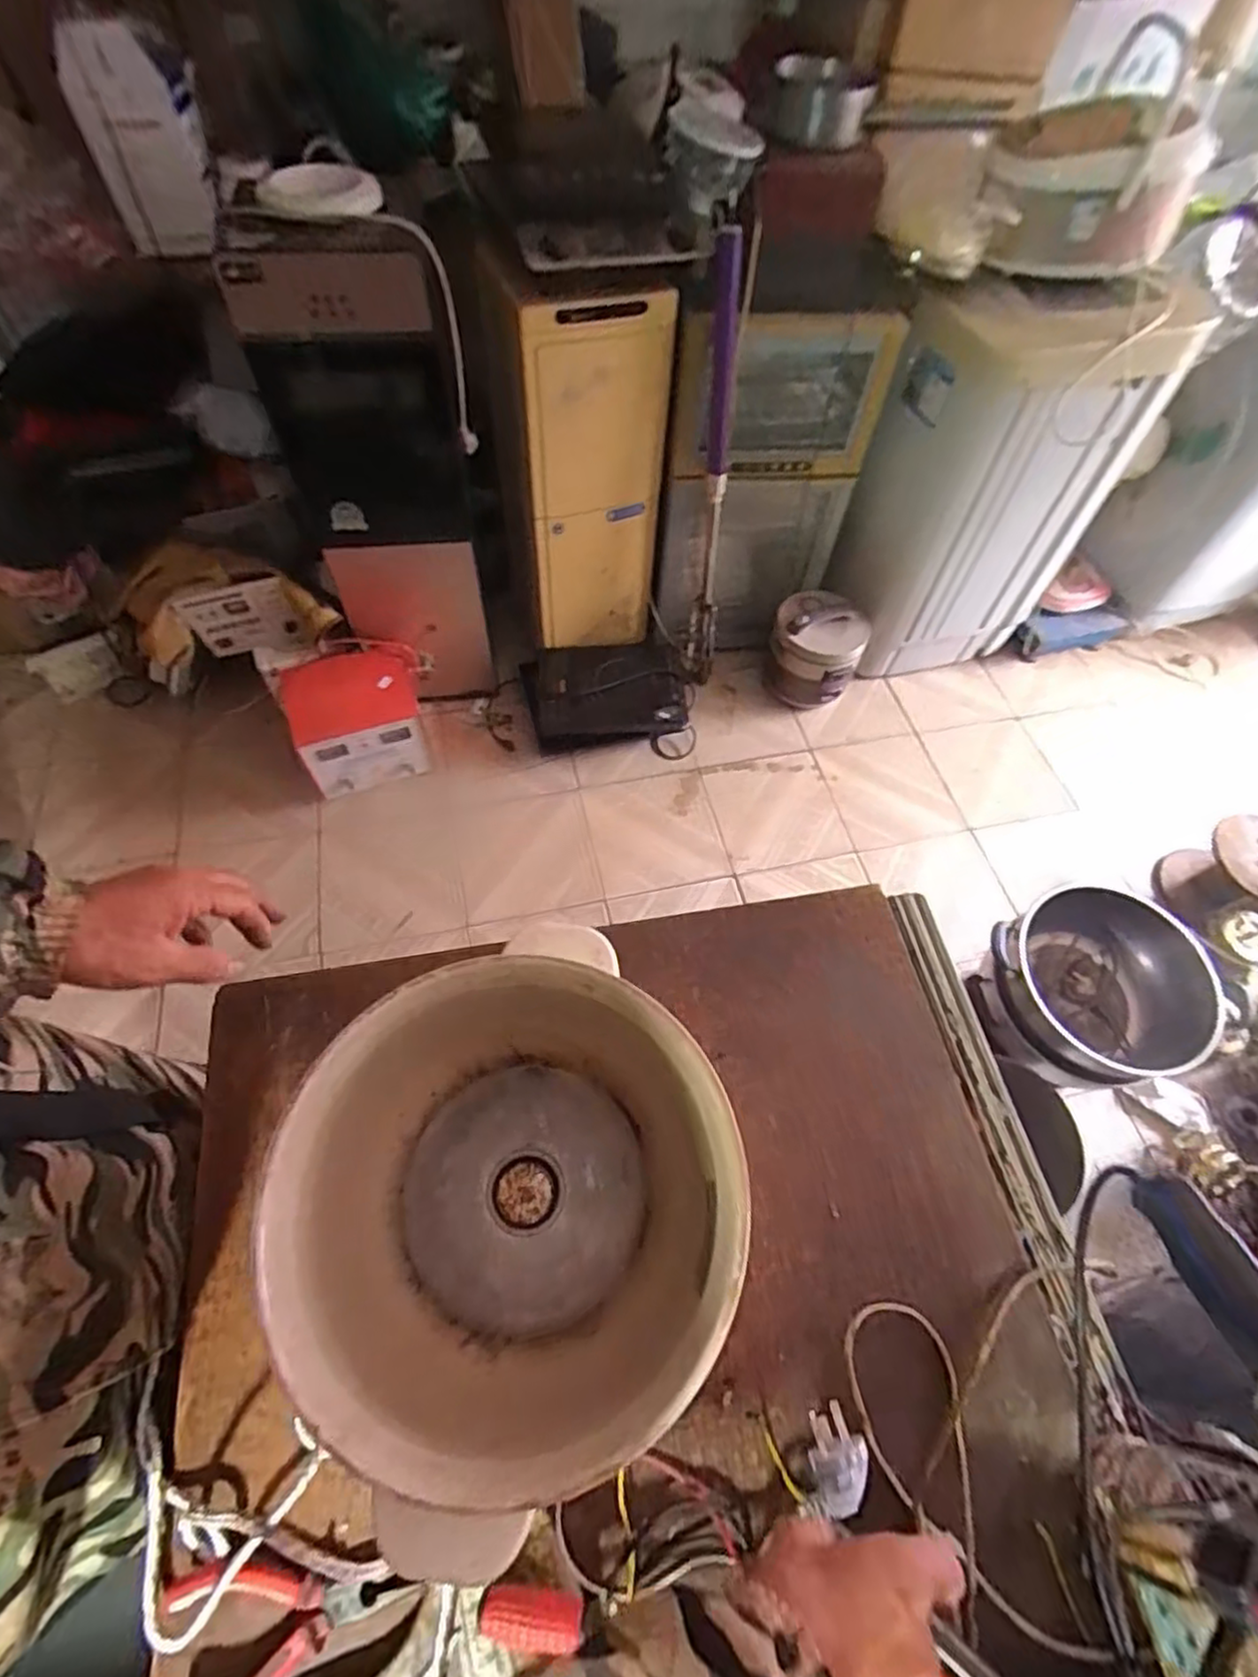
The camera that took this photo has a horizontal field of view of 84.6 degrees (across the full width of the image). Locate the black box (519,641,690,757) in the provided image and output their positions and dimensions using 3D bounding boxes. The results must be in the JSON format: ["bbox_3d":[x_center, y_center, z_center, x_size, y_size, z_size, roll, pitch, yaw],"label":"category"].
[{"bbox_3d":[-0.058,-0.341,1.637,0.371,0.128,0.238,-2,60,-4],"label":"black box"}]

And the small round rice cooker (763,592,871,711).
[{"bbox_3d":[0.454,-0.457,1.704,0.216,0.241,0.188,23,61,10],"label":"small round rice cooker"}]

